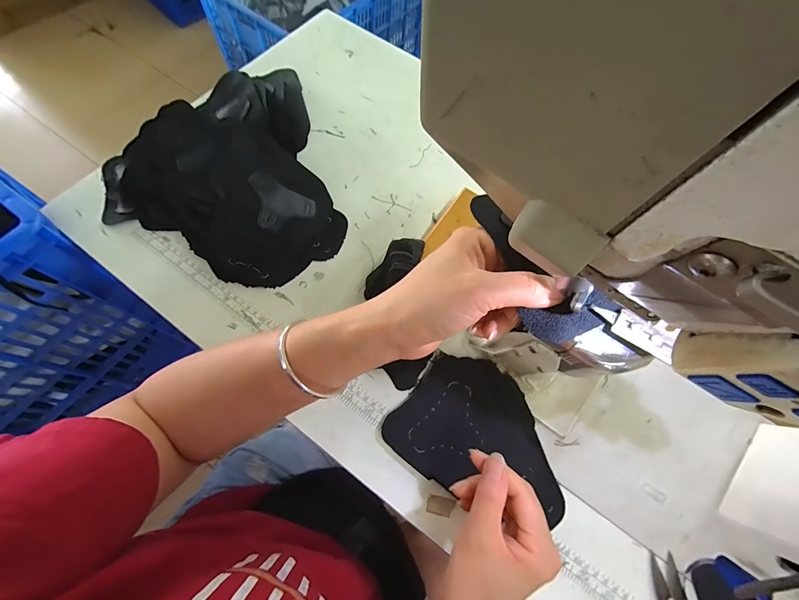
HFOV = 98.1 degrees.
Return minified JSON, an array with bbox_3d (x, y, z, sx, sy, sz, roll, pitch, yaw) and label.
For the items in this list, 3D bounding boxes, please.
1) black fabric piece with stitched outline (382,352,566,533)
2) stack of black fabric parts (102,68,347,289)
[{"bbox_3d":[0.087,0.143,0.351,0.180,0.015,0.127,38,74,12],"label":"black fabric piece with stitched outline"},{"bbox_3d":[-0.230,-0.151,0.434,0.273,0.064,0.301,-19,71,-8],"label":"stack of black fabric parts"}]

